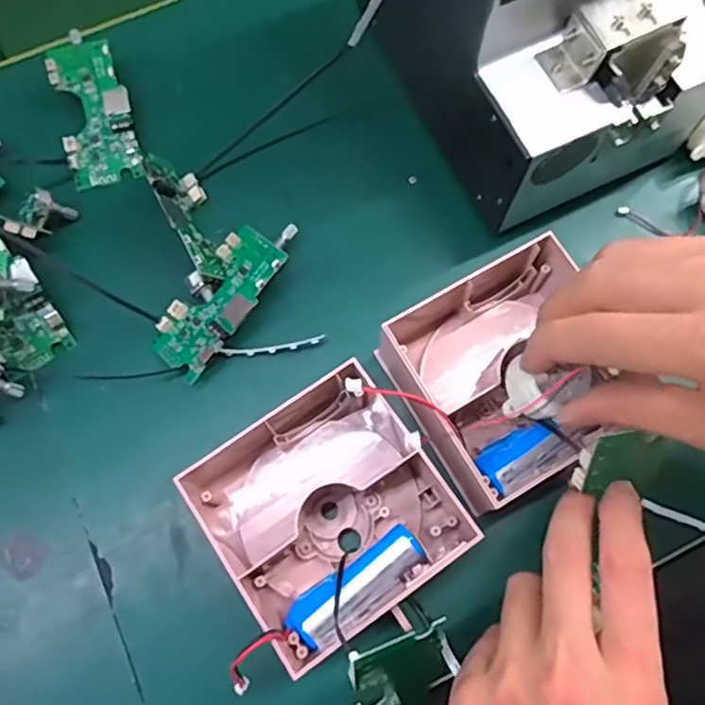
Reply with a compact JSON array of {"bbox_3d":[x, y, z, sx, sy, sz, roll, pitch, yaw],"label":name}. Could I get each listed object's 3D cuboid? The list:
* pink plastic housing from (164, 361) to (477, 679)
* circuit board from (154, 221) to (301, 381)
[{"bbox_3d":[-0.015,0.073,0.299,0.112,0.047,0.111,-35,76,-9],"label":"pink plastic housing"},{"bbox_3d":[-0.069,-0.032,0.336,0.038,0.007,0.095,37,89,28],"label":"circuit board"}]

